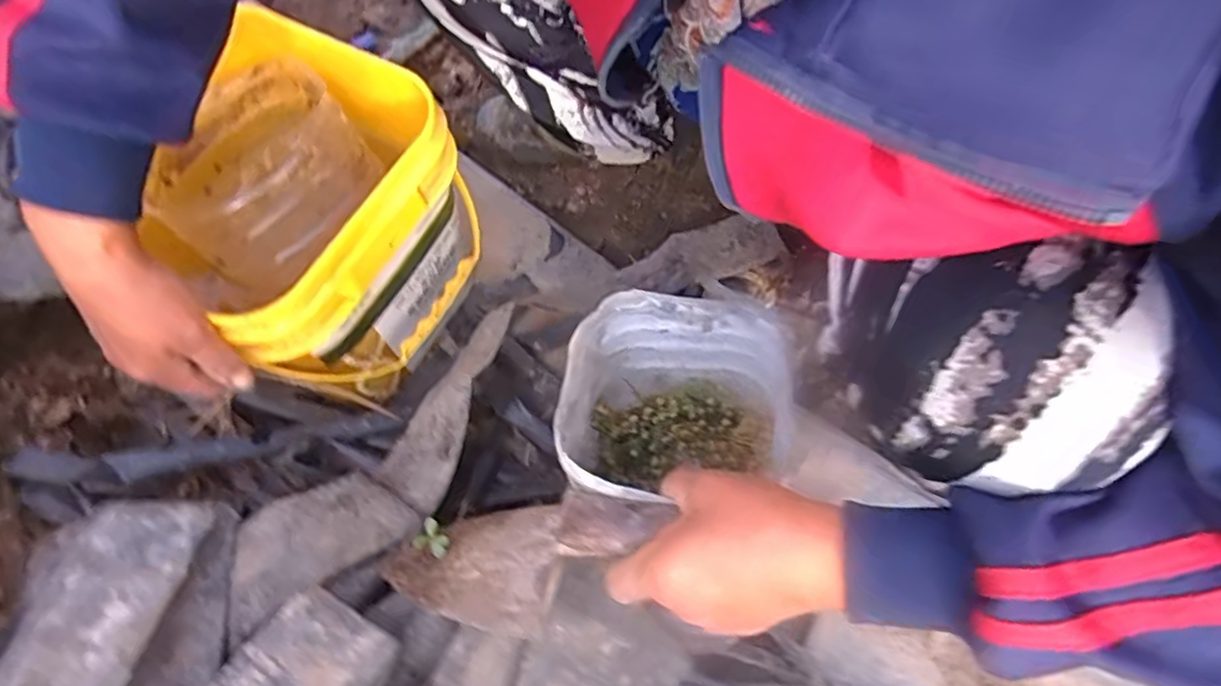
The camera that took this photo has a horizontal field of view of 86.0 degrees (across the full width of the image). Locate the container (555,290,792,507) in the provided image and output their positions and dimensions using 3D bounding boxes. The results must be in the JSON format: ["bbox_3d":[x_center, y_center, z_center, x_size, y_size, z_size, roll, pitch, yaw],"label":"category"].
[{"bbox_3d":[0.045,0.052,0.458,0.149,0.150,0.144,9,67,2],"label":"container"}]

